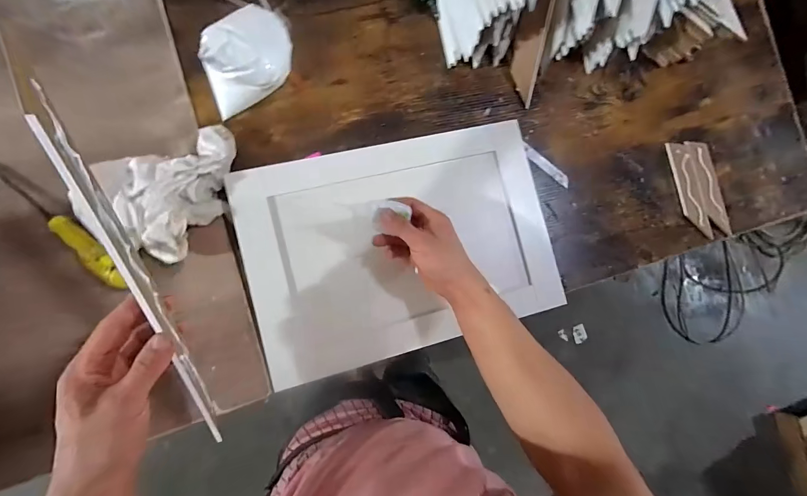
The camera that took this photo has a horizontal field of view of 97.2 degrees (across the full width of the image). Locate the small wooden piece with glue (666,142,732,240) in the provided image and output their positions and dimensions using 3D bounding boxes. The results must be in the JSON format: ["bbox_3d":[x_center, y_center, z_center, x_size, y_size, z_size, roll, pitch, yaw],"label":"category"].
[{"bbox_3d":[0.508,-0.101,0.610,0.074,0.010,0.171,-18,90,-11],"label":"small wooden piece with glue"}]

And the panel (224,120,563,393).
[{"bbox_3d":[0.002,-0.004,0.506,0.416,0.040,0.288,-13,89,-9],"label":"panel"}]

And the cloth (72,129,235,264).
[{"bbox_3d":[-0.282,-0.079,0.438,0.110,0.068,0.185,30,82,-8],"label":"cloth"}]

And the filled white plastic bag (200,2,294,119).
[{"bbox_3d":[-0.209,-0.251,0.472,0.143,0.079,0.094,-43,95,-10],"label":"filled white plastic bag"}]

